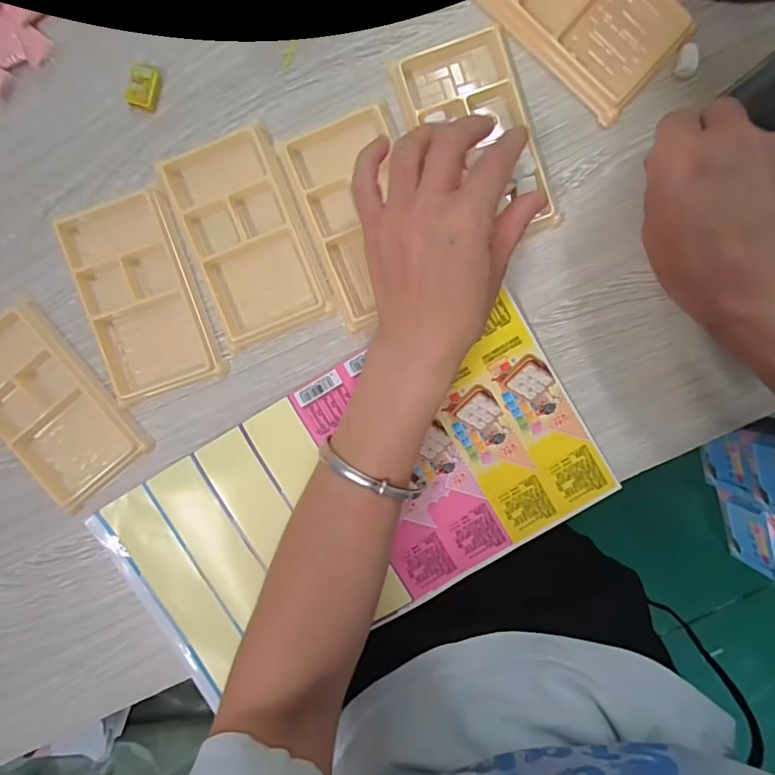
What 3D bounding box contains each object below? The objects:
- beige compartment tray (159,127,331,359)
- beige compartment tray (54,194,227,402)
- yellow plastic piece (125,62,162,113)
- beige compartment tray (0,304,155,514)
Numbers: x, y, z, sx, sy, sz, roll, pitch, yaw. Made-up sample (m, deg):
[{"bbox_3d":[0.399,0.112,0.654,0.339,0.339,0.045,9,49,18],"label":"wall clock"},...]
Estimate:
[{"bbox_3d":[-0.097,-0.104,0.332,0.078,0.011,0.139,-21,93,3],"label":"beige compartment tray"},{"bbox_3d":[-0.170,-0.063,0.337,0.076,0.010,0.136,-18,93,3],"label":"beige compartment tray"},{"bbox_3d":[-0.162,-0.200,0.322,0.018,0.010,0.026,15,94,1],"label":"yellow plastic piece"},{"bbox_3d":[-0.235,0.014,0.337,0.075,0.011,0.133,-41,92,4],"label":"beige compartment tray"}]

